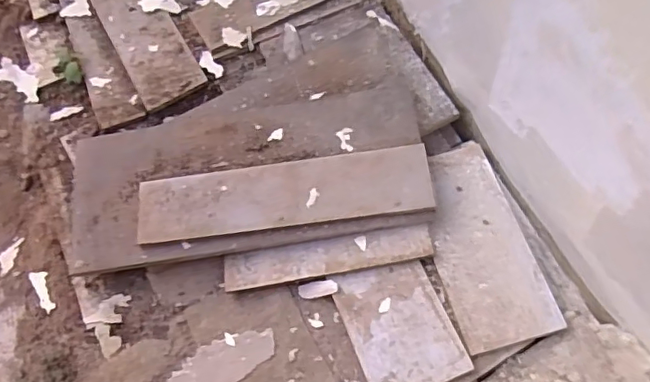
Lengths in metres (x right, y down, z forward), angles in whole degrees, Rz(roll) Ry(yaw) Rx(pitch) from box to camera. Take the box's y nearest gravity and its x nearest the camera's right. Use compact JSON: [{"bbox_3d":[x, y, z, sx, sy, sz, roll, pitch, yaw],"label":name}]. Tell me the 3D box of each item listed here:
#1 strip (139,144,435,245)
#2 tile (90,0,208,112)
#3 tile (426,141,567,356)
[{"bbox_3d":[-0.042,0.002,0.548,0.276,0.007,0.070,-7,64,5],"label":"strip"},{"bbox_3d":[-0.234,-0.217,0.696,0.073,0.011,0.283,-28,63,-11],"label":"tile"},{"bbox_3d":[0.139,0.044,0.531,0.084,0.011,0.193,-14,62,-4],"label":"tile"}]

